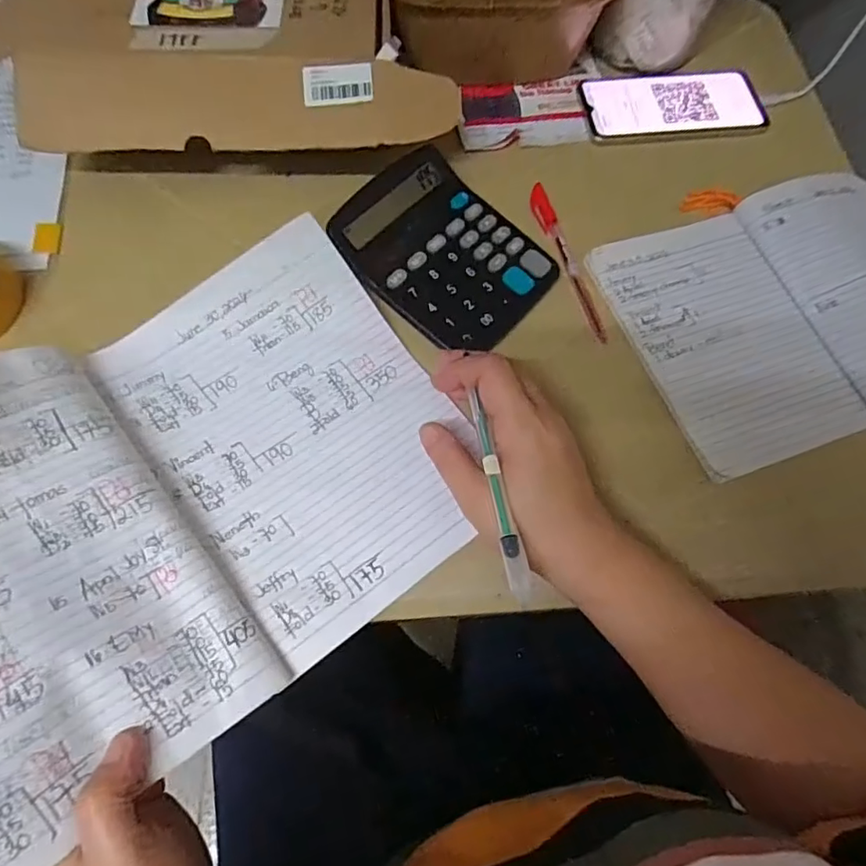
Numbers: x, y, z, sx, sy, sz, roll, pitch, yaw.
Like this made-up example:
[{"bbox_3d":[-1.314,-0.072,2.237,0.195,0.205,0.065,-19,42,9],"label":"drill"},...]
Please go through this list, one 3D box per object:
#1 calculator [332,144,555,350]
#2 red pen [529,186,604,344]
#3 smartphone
[{"bbox_3d":[0.009,-0.134,0.413,0.142,0.033,0.114,41,71,14],"label":"calculator"},{"bbox_3d":[0.104,-0.135,0.437,0.014,0.009,0.149,-14,69,-8],"label":"red pen"},{"bbox_3d":[0.209,-0.291,0.501,0.152,0.015,0.069,-4,68,-4],"label":"smartphone"}]

